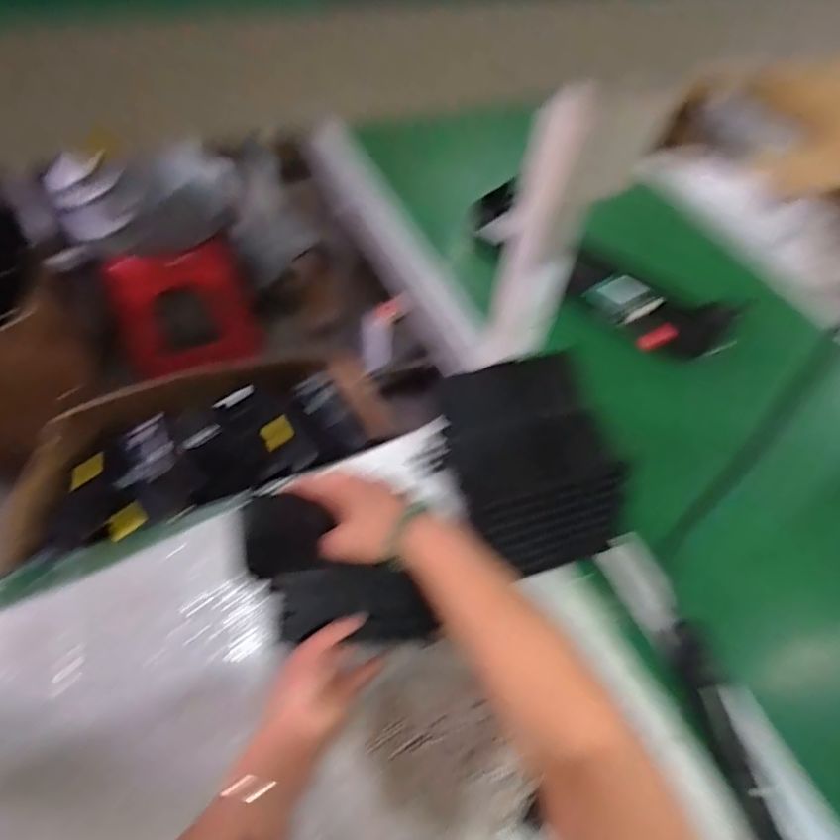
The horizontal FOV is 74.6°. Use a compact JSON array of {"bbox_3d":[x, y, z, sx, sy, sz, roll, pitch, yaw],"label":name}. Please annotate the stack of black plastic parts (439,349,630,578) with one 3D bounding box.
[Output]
[{"bbox_3d":[0.122,0.042,0.612,0.160,0.109,0.206,-14,57,-14],"label":"stack of black plastic parts"}]

